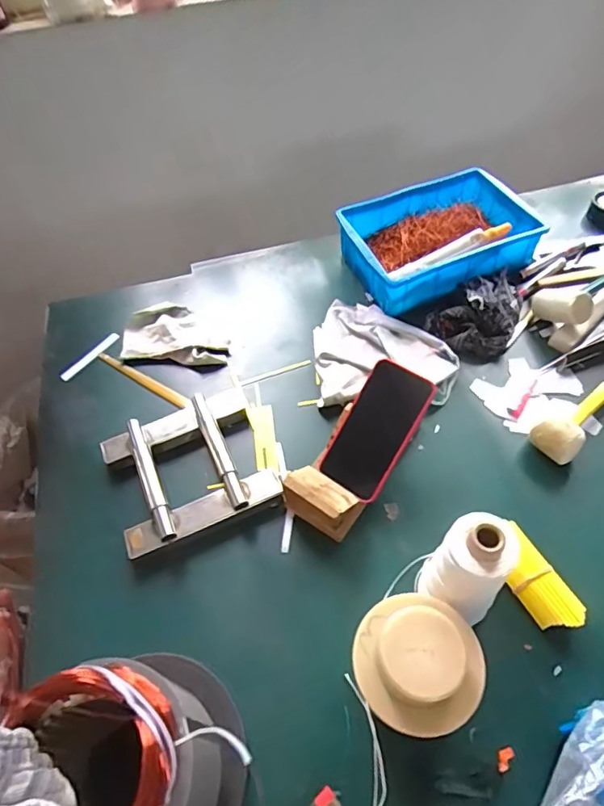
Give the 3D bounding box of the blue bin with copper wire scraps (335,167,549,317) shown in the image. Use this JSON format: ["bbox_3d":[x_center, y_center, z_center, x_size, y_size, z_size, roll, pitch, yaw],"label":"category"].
[{"bbox_3d":[0.233,-0.277,0.854,0.318,0.080,0.202,-20,55,-10],"label":"blue bin with copper wire scraps"}]

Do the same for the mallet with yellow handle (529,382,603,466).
[{"bbox_3d":[0.405,-0.020,0.681,0.280,0.050,0.053,-38,60,-21],"label":"mallet with yellow handle"}]

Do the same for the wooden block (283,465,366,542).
[{"bbox_3d":[0.024,0.115,0.606,0.082,0.062,0.055,34,64,26],"label":"wooden block"}]

